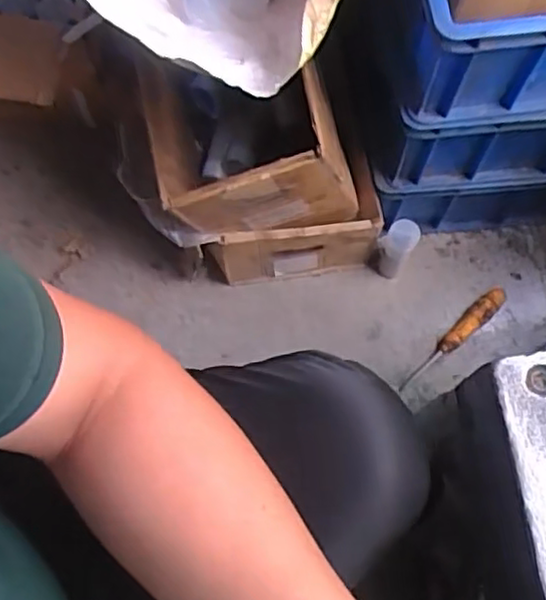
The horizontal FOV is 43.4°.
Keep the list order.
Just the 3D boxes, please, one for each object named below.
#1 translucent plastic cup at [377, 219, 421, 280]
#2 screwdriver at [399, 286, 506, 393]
[{"bbox_3d":[0.161,-0.063,0.905,0.043,0.121,0.046,32,74,10],"label":"translucent plastic cup"},{"bbox_3d":[0.243,0.053,0.913,0.028,0.027,0.196,43,76,13],"label":"screwdriver"}]

